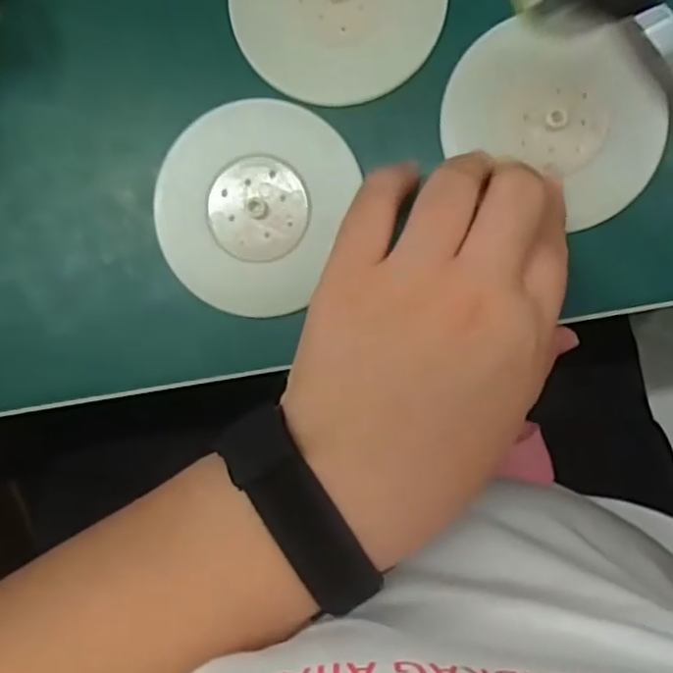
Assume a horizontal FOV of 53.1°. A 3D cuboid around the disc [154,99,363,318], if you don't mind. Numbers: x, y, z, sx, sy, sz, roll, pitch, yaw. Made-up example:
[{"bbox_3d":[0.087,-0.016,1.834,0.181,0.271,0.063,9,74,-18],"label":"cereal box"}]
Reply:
[{"bbox_3d":[-0.036,-0.054,0.274,0.074,0.011,0.083,24,92,4],"label":"disc"}]

